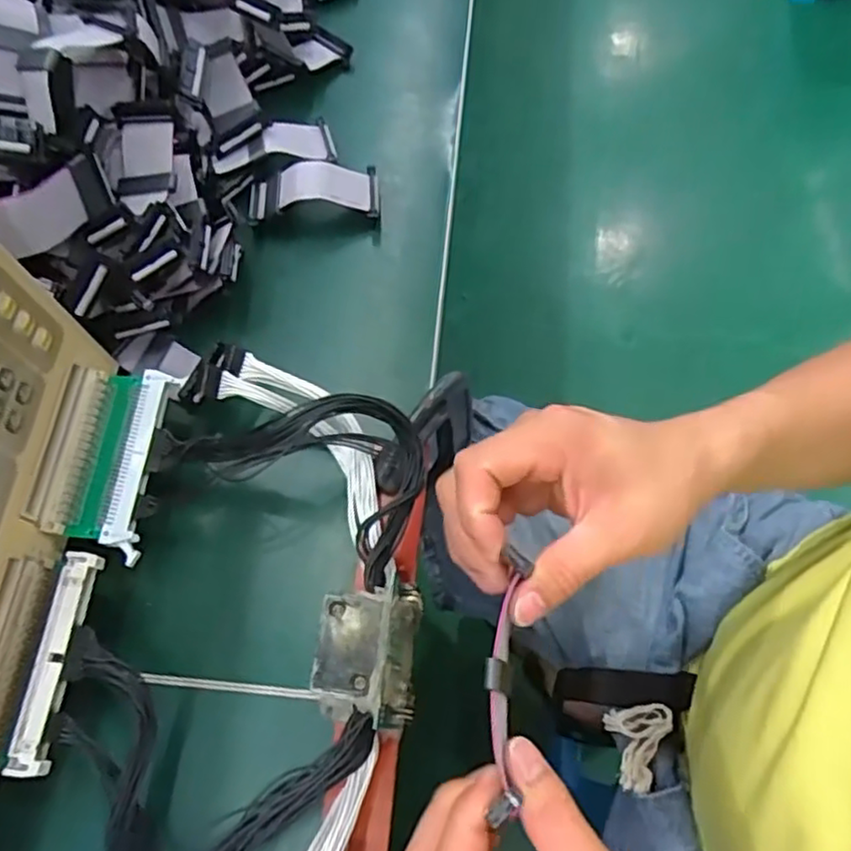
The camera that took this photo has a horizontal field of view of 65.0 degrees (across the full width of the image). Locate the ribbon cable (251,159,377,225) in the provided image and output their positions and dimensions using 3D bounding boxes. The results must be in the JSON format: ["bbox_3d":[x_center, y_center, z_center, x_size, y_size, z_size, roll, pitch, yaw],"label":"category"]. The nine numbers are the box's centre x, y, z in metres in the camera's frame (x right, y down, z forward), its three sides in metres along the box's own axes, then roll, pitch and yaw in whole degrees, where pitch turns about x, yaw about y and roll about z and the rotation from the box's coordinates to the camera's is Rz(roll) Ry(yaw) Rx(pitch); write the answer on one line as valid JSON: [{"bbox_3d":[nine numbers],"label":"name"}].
[{"bbox_3d":[-0.079,-0.160,0.462,0.091,0.025,0.042,-5,66,1],"label":"ribbon cable"}]

